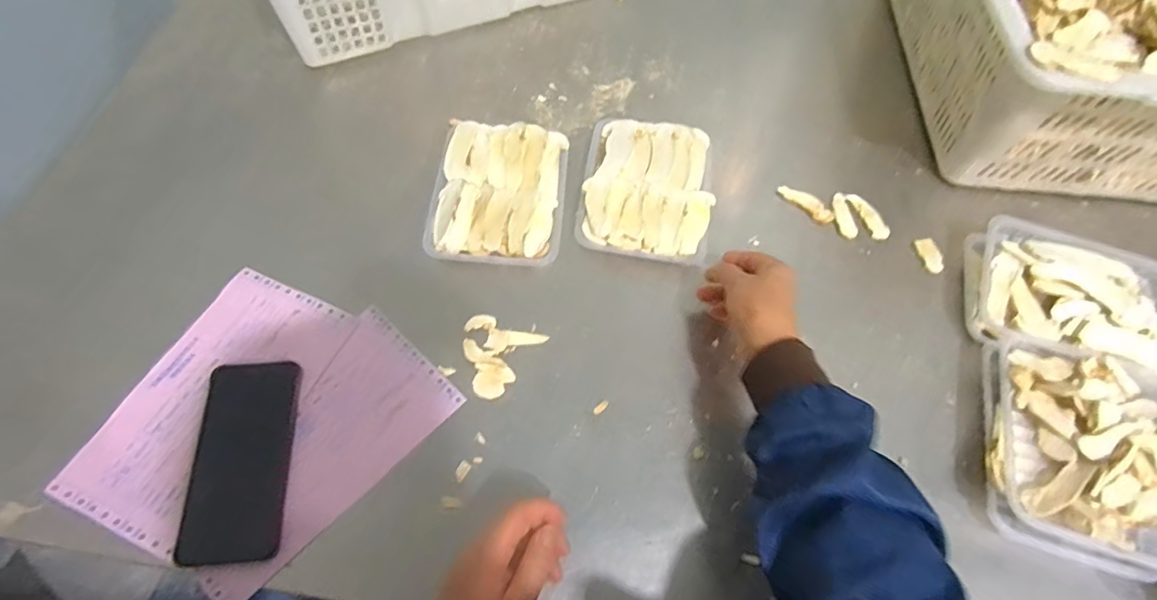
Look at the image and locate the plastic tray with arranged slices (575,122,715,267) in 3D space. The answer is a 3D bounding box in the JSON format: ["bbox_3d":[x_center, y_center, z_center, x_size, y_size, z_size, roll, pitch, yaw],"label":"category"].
[{"bbox_3d":[0.076,-0.125,0.614,0.136,0.024,0.174,9,62,3],"label":"plastic tray with arranged slices"}]

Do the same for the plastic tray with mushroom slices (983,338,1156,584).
[{"bbox_3d":[0.433,0.128,0.481,0.139,0.057,0.180,16,63,7],"label":"plastic tray with mushroom slices"}]

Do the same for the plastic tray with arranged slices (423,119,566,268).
[{"bbox_3d":[-0.084,-0.116,0.597,0.135,0.030,0.164,5,62,1],"label":"plastic tray with arranged slices"}]

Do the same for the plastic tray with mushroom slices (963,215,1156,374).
[{"bbox_3d":[0.491,-0.002,0.552,0.188,0.042,0.141,19,63,8],"label":"plastic tray with mushroom slices"}]

